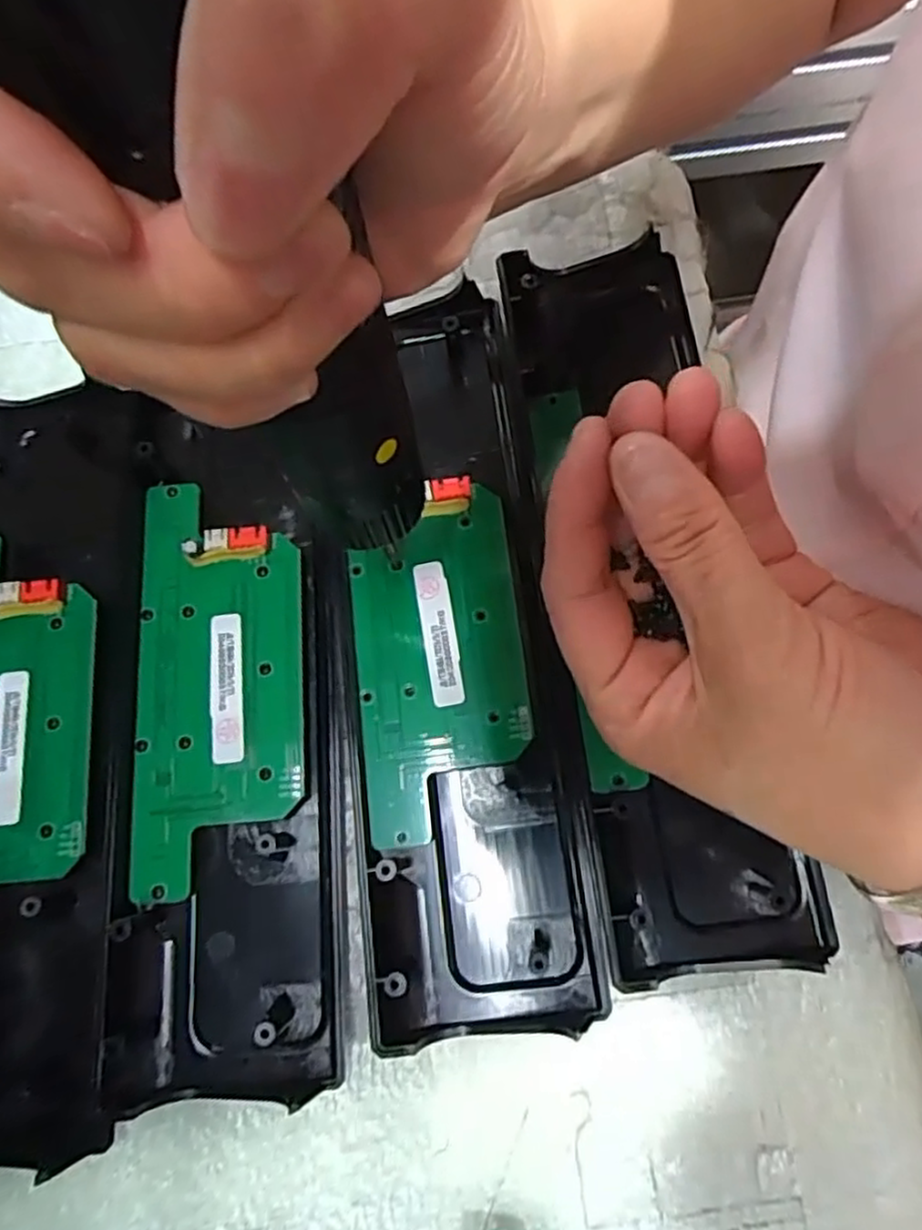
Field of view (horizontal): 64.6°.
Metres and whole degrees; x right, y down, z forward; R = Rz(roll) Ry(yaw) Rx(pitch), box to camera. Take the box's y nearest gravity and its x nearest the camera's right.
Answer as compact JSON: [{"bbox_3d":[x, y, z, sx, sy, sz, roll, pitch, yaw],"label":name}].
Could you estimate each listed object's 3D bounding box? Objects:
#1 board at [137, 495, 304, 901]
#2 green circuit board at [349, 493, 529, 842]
[{"bbox_3d":[-0.080,0.020,0.240,0.055,0.004,0.131,-5,77,0],"label":"board"},{"bbox_3d":[-0.007,0.016,0.241,0.054,0.009,0.108,-7,77,0],"label":"green circuit board"}]

